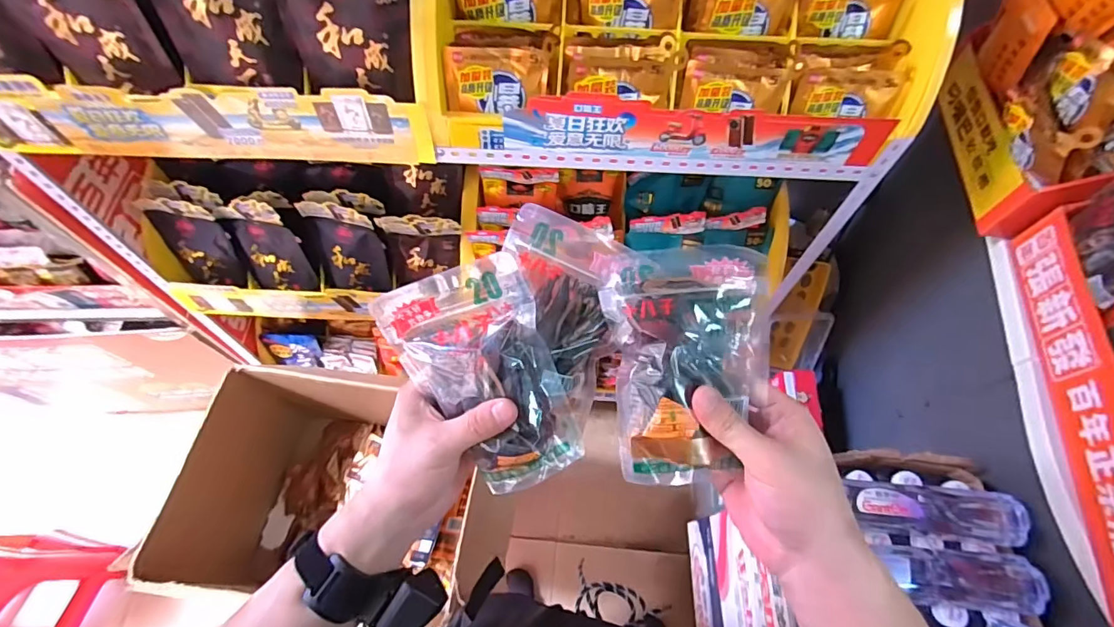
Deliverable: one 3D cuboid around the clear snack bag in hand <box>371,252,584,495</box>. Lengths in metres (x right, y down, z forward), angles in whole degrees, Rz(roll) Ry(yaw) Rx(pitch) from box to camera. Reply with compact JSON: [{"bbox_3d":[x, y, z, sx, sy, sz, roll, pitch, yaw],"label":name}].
[{"bbox_3d":[-0.055,0.047,0.352,0.108,0.026,0.159,-19,95,10],"label":"clear snack bag in hand"}]

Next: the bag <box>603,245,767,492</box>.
[{"bbox_3d":[0.095,0.036,0.336,0.108,0.025,0.159,-7,93,0],"label":"bag"}]

